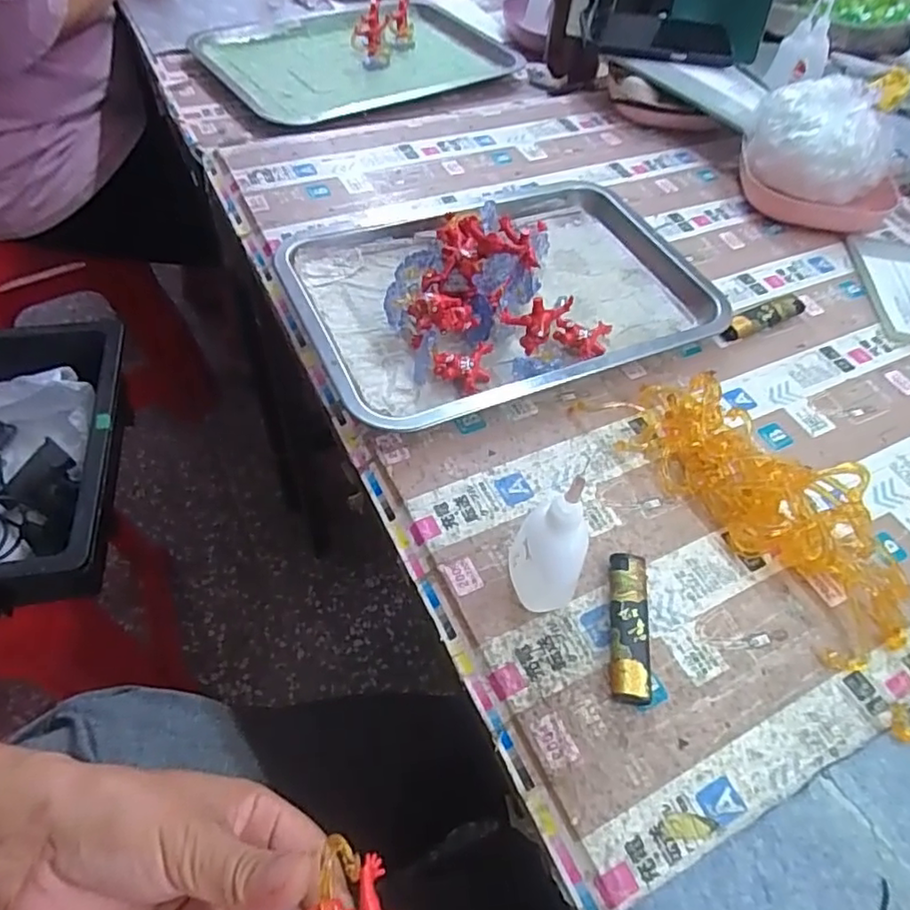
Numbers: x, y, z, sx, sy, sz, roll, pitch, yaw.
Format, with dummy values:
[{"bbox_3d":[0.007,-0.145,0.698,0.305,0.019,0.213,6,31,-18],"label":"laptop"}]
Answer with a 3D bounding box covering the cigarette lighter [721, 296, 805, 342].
[{"bbox_3d":[0.245,-0.108,0.488,0.095,0.013,0.019,-27,60,-23],"label":"cigarette lighter"}]

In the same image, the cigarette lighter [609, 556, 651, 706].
[{"bbox_3d":[0.091,0.089,0.326,0.020,0.014,0.078,9,53,1],"label":"cigarette lighter"}]

